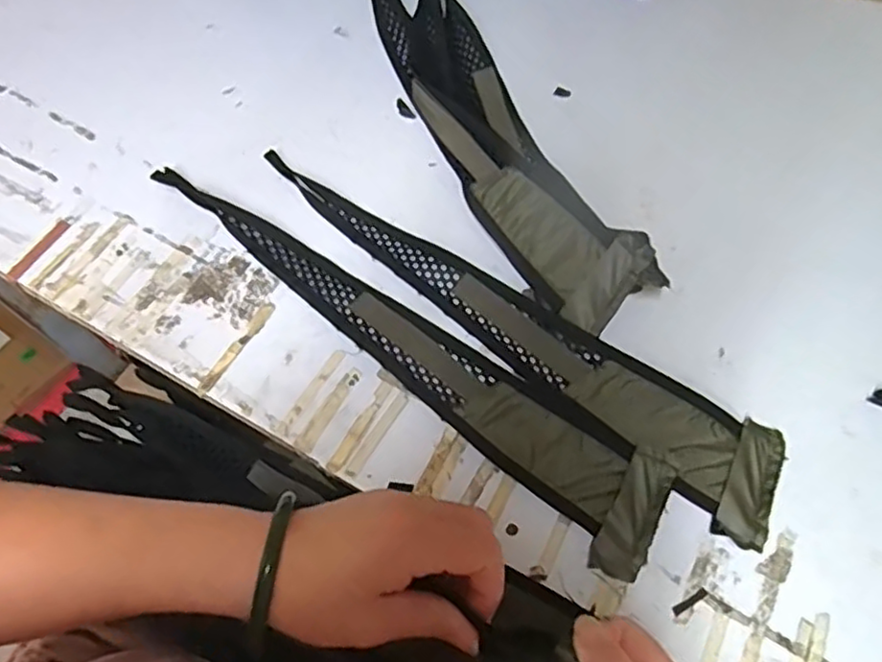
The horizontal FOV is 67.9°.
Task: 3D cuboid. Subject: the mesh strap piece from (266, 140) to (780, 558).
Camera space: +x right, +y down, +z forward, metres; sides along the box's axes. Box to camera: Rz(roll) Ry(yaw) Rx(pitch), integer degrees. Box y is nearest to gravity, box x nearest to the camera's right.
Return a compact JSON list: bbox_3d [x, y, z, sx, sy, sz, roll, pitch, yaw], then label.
[{"bbox_3d":[0.059,-0.014,0.520,0.457,0.015,0.075,37,70,14],"label":"mesh strap piece"}]

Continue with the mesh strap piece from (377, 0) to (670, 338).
[{"bbox_3d":[0.035,-0.219,0.594,0.108,0.049,0.492,-20,68,-11],"label":"mesh strap piece"}]

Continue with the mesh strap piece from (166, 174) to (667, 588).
[{"bbox_3d":[-0.036,0.010,0.507,0.460,0.013,0.082,34,69,13],"label":"mesh strap piece"}]

